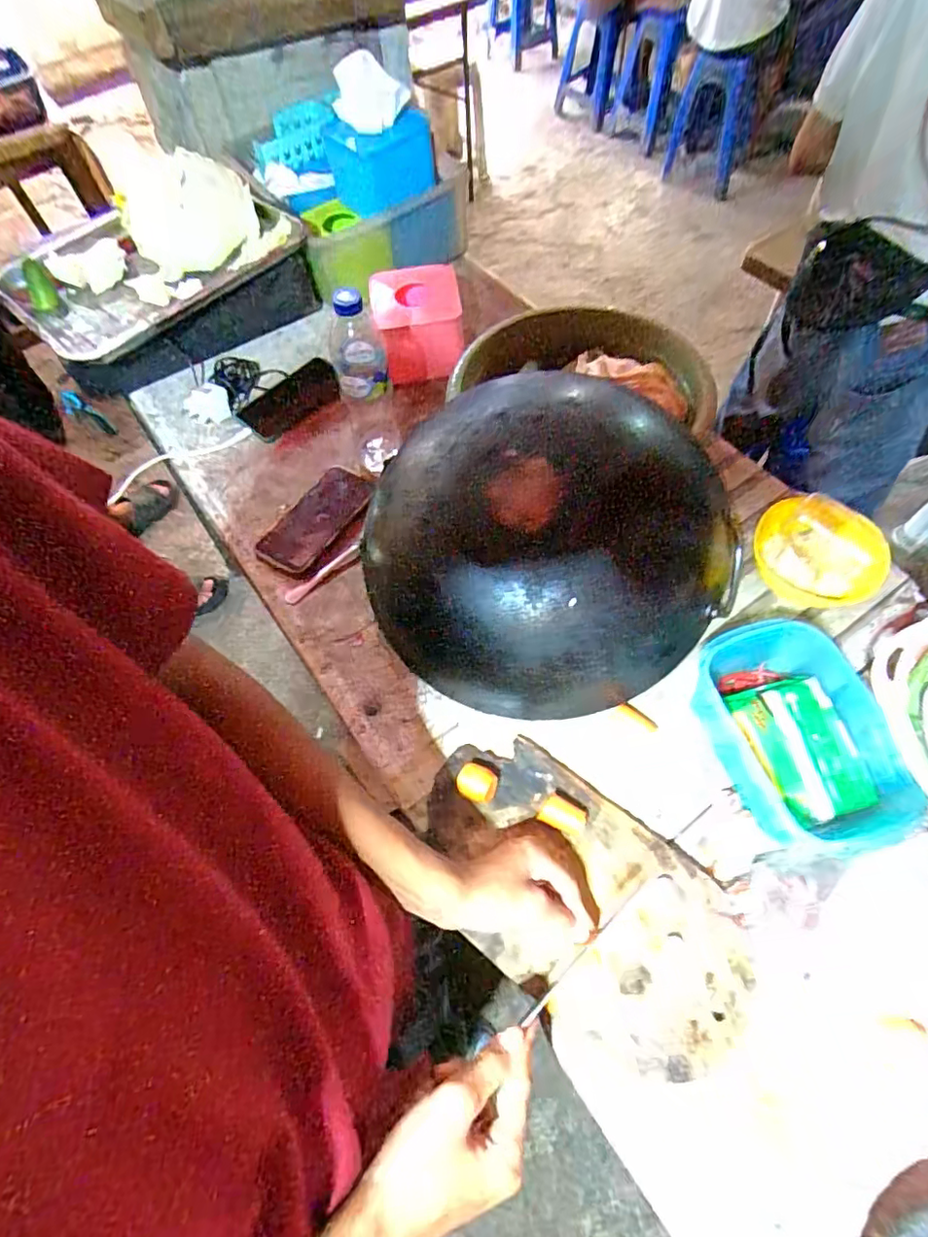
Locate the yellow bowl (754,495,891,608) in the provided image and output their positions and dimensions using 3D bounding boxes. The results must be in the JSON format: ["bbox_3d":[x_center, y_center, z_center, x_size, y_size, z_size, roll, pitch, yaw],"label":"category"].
[{"bbox_3d":[0.392,-0.068,0.634,0.125,0.057,0.111,24,92,26],"label":"yellow bowl"}]

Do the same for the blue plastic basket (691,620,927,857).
[{"bbox_3d":[0.314,0.105,0.531,0.141,0.071,0.201,-20,63,-6],"label":"blue plastic basket"}]

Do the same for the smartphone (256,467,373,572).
[{"bbox_3d":[-0.187,-0.129,0.717,0.080,0.016,0.162,34,70,19],"label":"smartphone"}]

